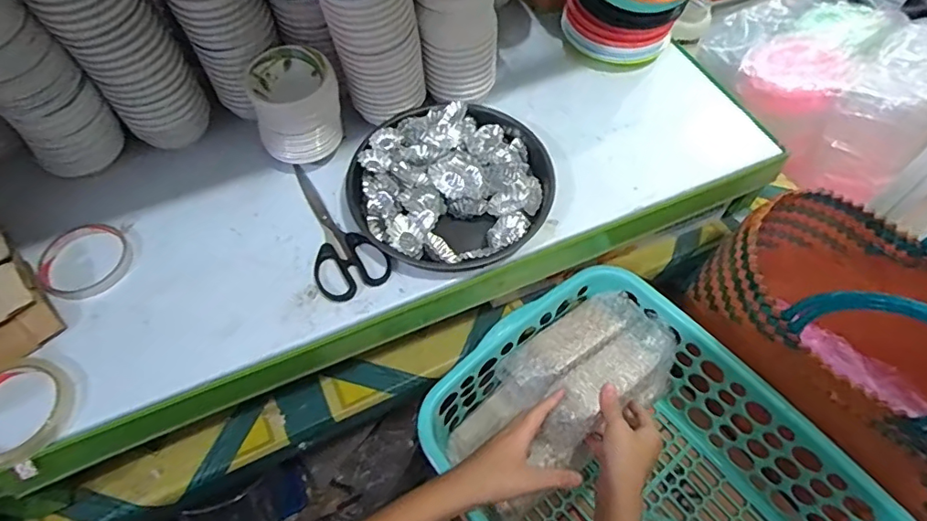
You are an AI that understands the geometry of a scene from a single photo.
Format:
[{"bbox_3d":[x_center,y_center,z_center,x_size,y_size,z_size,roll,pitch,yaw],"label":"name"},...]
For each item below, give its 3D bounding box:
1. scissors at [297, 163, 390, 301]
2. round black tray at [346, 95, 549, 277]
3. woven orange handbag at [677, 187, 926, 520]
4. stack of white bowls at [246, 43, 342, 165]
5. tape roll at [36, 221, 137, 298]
[{"bbox_3d":[-0.153,-0.028,0.565,0.070,0.008,0.178,-38,67,-21],"label":"scissors"},{"bbox_3d":[-0.011,-0.086,0.581,0.206,0.033,0.206,1,59,-1],"label":"round black tray"},{"bbox_3d":[0.475,0.072,0.565,0.290,0.332,0.380,-40,67,-22],"label":"woven orange handbag"},{"bbox_3d":[-0.181,-0.166,0.576,0.084,0.092,0.082,-32,65,-19],"label":"stack of white bowls"},{"bbox_3d":[-0.386,0.000,0.543,0.091,0.013,0.084,1,59,-1],"label":"tape roll"}]

